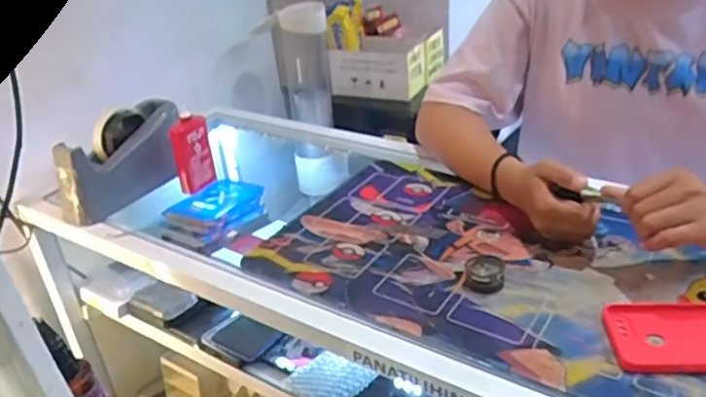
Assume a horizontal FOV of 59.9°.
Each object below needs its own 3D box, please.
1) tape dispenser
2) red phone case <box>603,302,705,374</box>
[{"bbox_3d":[-0.301,-0.046,0.812,0.053,0.111,0.181,13,35,28],"label":"tape dispenser"},{"bbox_3d":[0.306,0.117,0.531,0.161,0.010,0.088,-2,31,7],"label":"red phone case"}]

